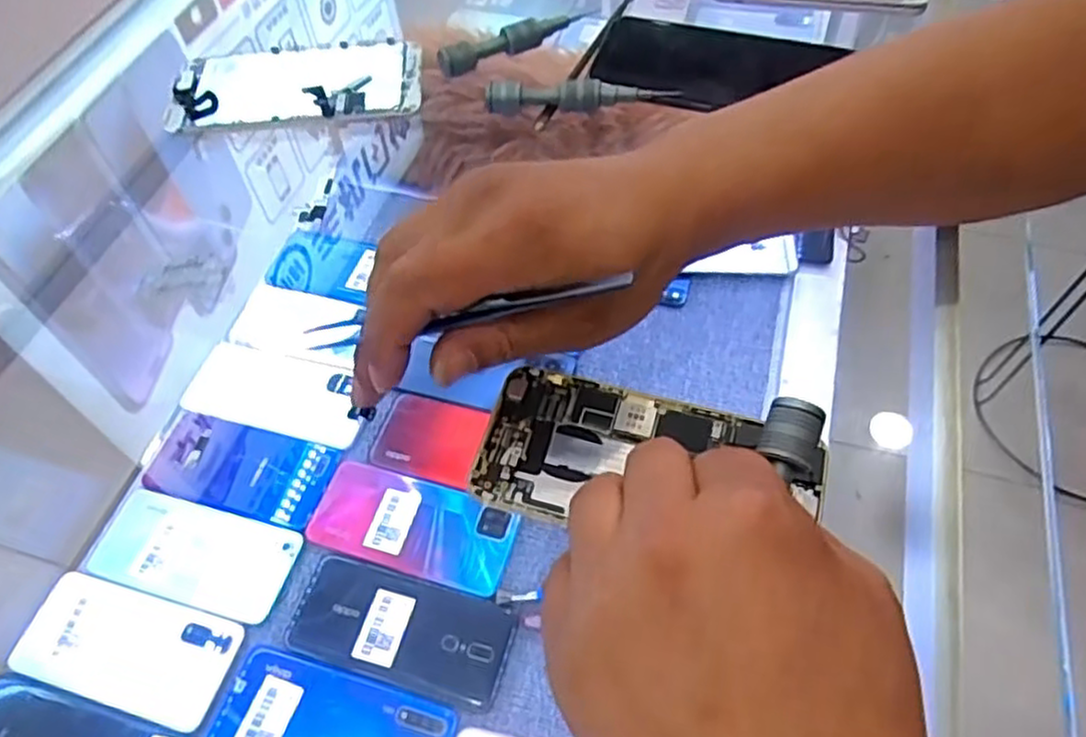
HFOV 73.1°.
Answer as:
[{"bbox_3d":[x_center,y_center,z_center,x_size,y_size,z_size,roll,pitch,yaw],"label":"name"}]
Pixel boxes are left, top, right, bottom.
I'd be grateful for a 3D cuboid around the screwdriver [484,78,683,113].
[{"bbox_3d":[0.022,-0.161,0.430,0.111,0.016,0.012,2,56,4],"label":"screwdriver"}]

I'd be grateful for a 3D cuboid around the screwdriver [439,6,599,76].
[{"bbox_3d":[-0.016,-0.209,0.462,0.105,0.019,0.015,-23,58,-12],"label":"screwdriver"}]

